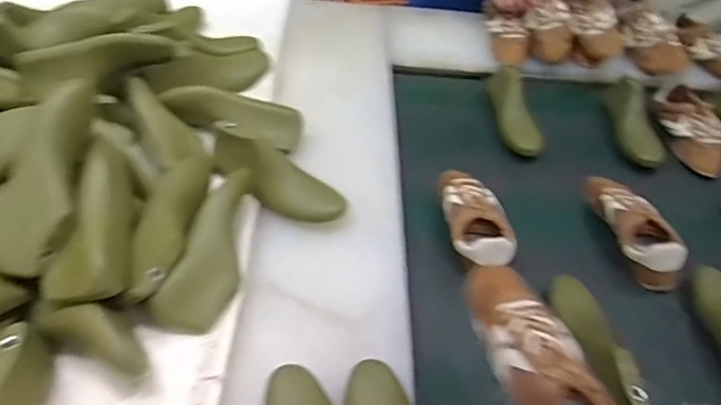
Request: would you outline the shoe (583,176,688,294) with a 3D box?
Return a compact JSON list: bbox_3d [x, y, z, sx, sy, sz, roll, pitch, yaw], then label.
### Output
[{"bbox_3d":[0.470,0.033,0.958,0.100,0.075,0.255,-6,47,-11],"label":"shoe"}]

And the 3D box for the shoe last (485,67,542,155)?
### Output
[{"bbox_3d":[0.334,-0.186,1.150,0.079,0.063,0.270,1,46,-5],"label":"shoe last"}]

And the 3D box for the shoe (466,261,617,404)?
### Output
[{"bbox_3d":[0.180,0.165,0.546,0.082,0.080,0.230,-12,58,-19],"label":"shoe"}]

